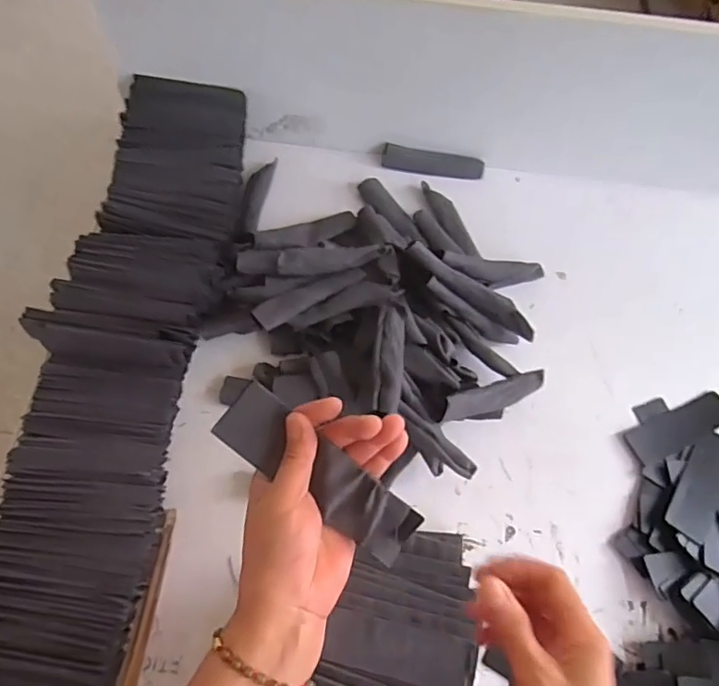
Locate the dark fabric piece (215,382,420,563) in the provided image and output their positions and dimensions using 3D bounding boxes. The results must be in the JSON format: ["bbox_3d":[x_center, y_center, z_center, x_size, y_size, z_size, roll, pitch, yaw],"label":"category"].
[{"bbox_3d":[-0.027,0.086,0.370,0.146,0.014,0.042,36,67,3],"label":"dark fabric piece"}]

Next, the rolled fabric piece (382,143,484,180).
[{"bbox_3d":[0.113,-0.276,0.850,0.152,0.030,0.026,9,64,1],"label":"rolled fabric piece"}]

